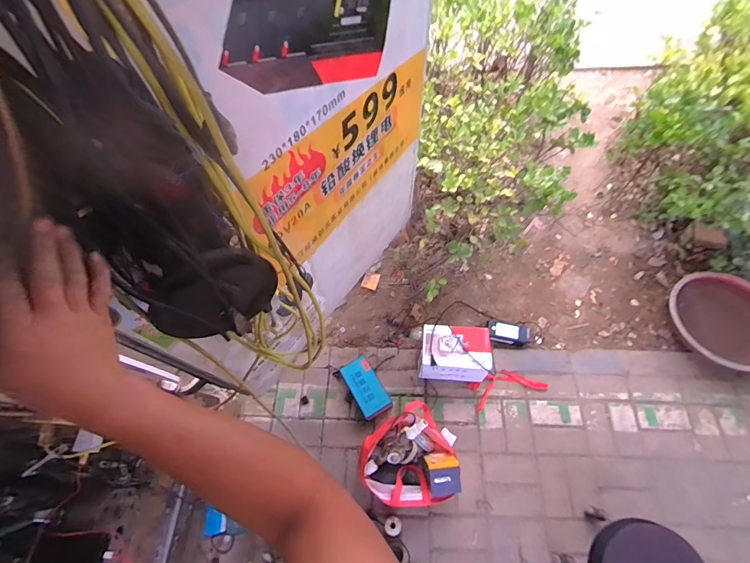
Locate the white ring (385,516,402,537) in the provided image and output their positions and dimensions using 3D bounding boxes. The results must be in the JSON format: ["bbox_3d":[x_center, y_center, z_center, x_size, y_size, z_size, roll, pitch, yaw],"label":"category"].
[{"bbox_3d":[0.061,0.823,1.211,0.054,0.039,0.052,-1,65,3],"label":"white ring"}]

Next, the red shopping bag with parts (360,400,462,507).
[{"bbox_3d":[0.122,0.627,1.246,0.342,0.213,0.309,-35,68,-13],"label":"red shopping bag with parts"}]

